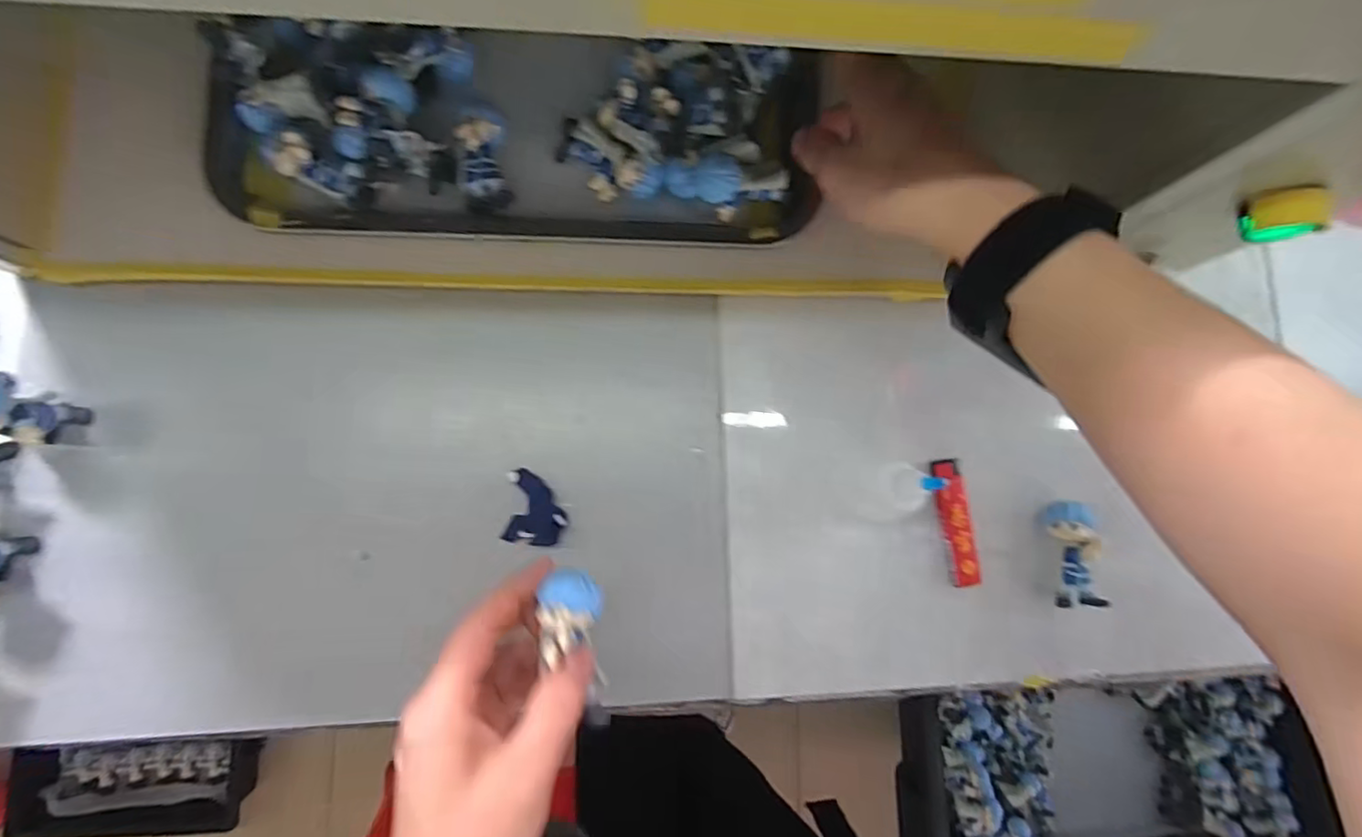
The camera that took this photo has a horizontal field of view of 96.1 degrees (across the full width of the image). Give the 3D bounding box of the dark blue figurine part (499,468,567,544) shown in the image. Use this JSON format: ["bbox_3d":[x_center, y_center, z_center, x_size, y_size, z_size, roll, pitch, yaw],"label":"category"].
[{"bbox_3d":[-0.084,0.051,0.353,0.036,0.025,0.041,6,83,-6],"label":"dark blue figurine part"}]

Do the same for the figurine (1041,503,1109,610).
[{"bbox_3d":[0.241,0.084,0.376,0.024,0.027,0.064,-8,84,-7],"label":"figurine"}]

